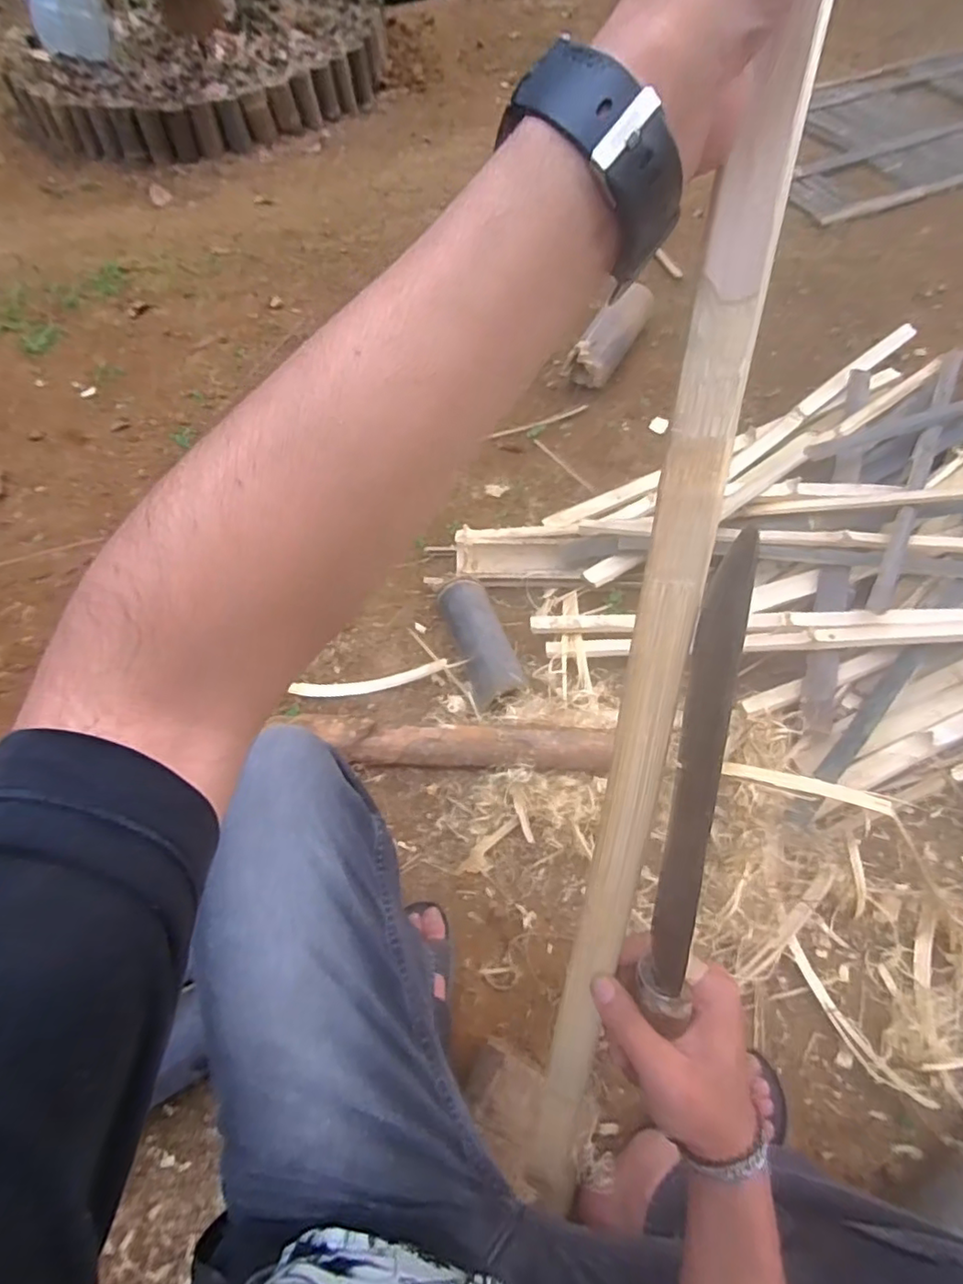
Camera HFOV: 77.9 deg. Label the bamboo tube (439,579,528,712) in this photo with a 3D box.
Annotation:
[{"bbox_3d":[-0.003,-0.018,1.003,0.086,0.074,0.252,-17,59,-8],"label":"bamboo tube"}]

